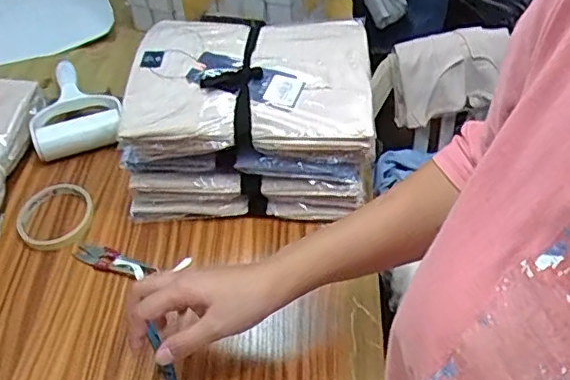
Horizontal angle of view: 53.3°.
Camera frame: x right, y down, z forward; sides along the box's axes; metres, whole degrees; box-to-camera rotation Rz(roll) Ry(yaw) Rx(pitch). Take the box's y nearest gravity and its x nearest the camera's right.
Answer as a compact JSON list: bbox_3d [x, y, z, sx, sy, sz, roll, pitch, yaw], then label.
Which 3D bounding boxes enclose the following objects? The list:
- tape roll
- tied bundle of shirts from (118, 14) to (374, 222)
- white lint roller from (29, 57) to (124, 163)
[{"bbox_3d":[-0.257,0.027,0.639,0.077,0.016,0.092,-6,47,-3],"label":"tape roll"},{"bbox_3d":[-0.038,-0.086,0.655,0.256,0.146,0.201,0,47,3],"label":"tied bundle of shirts"},{"bbox_3d":[-0.280,-0.116,0.745,0.109,0.039,0.164,-19,49,-15],"label":"white lint roller"}]

